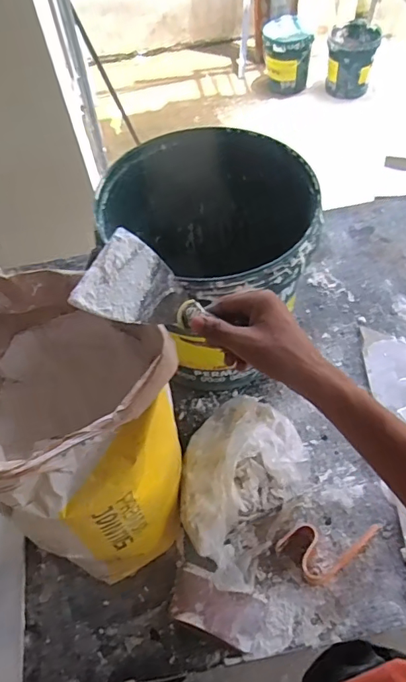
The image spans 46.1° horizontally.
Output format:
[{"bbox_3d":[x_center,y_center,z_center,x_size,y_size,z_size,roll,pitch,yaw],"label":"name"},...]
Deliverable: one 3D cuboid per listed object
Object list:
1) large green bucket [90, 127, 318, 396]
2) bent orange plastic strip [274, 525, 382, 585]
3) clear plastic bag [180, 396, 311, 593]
[{"bbox_3d":[0.025,-0.109,0.772,0.308,0.314,0.303,-2,56,3],"label":"large green bucket"},{"bbox_3d":[0.182,0.280,0.682,0.133,0.027,0.079,-35,61,-17],"label":"bent orange plastic strip"},{"bbox_3d":[0.049,0.189,0.689,0.184,0.120,0.262,28,63,21],"label":"clear plastic bag"}]

